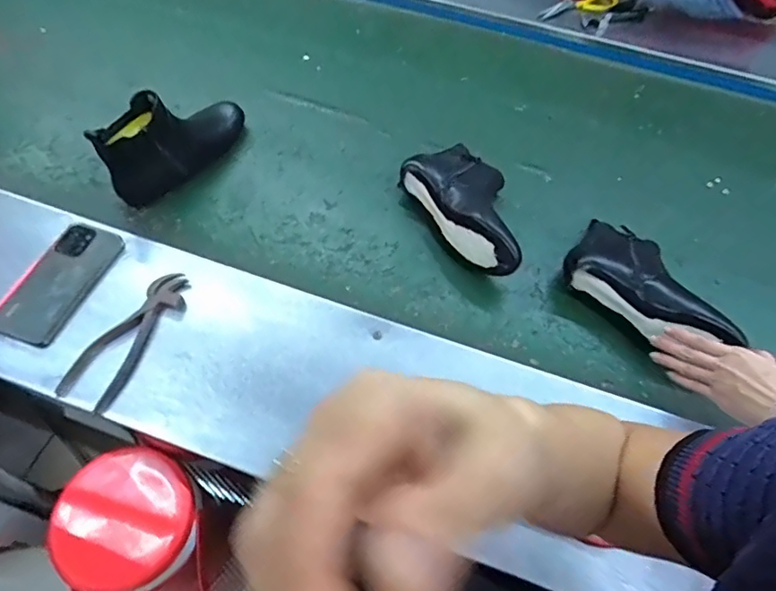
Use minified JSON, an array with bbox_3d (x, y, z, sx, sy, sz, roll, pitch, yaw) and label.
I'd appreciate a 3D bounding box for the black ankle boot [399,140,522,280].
[{"bbox_3d":[0.130,-0.136,0.772,0.132,0.079,0.240,-28,64,-18],"label":"black ankle boot"}]

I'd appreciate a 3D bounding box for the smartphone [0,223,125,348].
[{"bbox_3d":[-0.416,-0.020,0.656,0.083,0.014,0.167,25,63,3],"label":"smartphone"}]

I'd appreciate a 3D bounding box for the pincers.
[{"bbox_3d":[-0.313,0.044,0.629,0.076,0.016,0.187,22,60,10],"label":"pincers"}]

